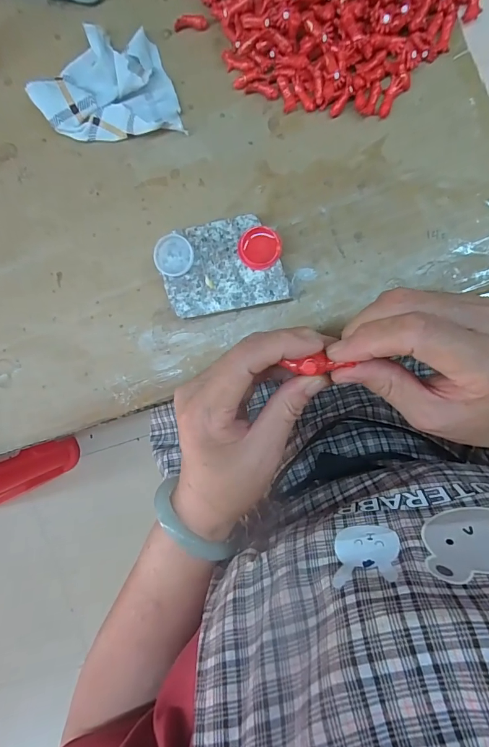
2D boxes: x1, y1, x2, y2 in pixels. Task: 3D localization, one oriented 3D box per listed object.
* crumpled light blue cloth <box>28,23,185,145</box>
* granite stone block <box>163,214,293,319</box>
[{"bbox_3d":[-0.096,-0.202,0.268,0.097,0.017,0.069,-3,96,6],"label":"crumpled light blue cloth"},{"bbox_3d":[-0.014,-0.074,0.270,0.080,0.020,0.060,-10,95,7],"label":"granite stone block"}]

